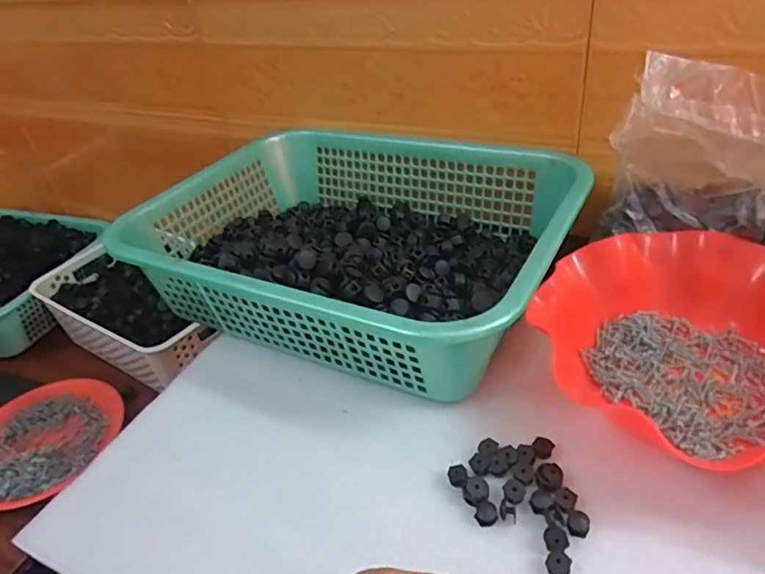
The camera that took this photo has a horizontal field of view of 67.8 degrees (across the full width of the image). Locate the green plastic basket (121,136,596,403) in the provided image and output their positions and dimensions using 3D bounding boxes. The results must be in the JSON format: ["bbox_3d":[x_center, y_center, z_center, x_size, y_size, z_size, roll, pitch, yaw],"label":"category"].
[{"bbox_3d":[-0.025,-0.053,0.543,0.385,0.095,0.296,14,43,26],"label":"green plastic basket"}]

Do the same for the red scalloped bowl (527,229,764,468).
[{"bbox_3d":[0.231,0.038,0.409,0.210,0.051,0.203,-4,38,5],"label":"red scalloped bowl"}]

